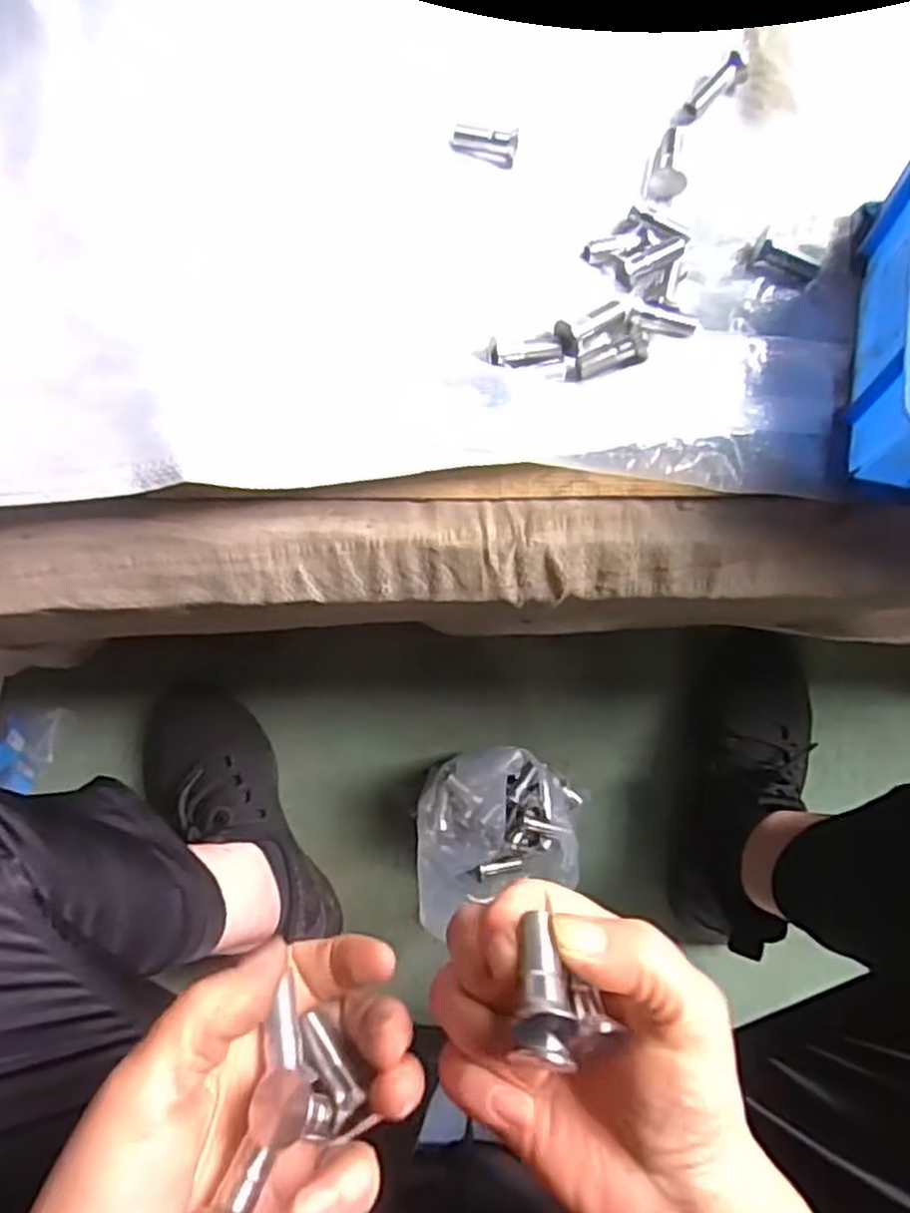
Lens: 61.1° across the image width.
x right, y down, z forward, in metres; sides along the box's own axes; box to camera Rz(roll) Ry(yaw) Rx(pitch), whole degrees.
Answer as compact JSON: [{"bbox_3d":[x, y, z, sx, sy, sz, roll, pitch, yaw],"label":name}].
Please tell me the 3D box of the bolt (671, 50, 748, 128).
[{"bbox_3d":[0.138,-0.276,0.413,0.015,0.009,0.050,43,84,9],"label":"bolt"}]

